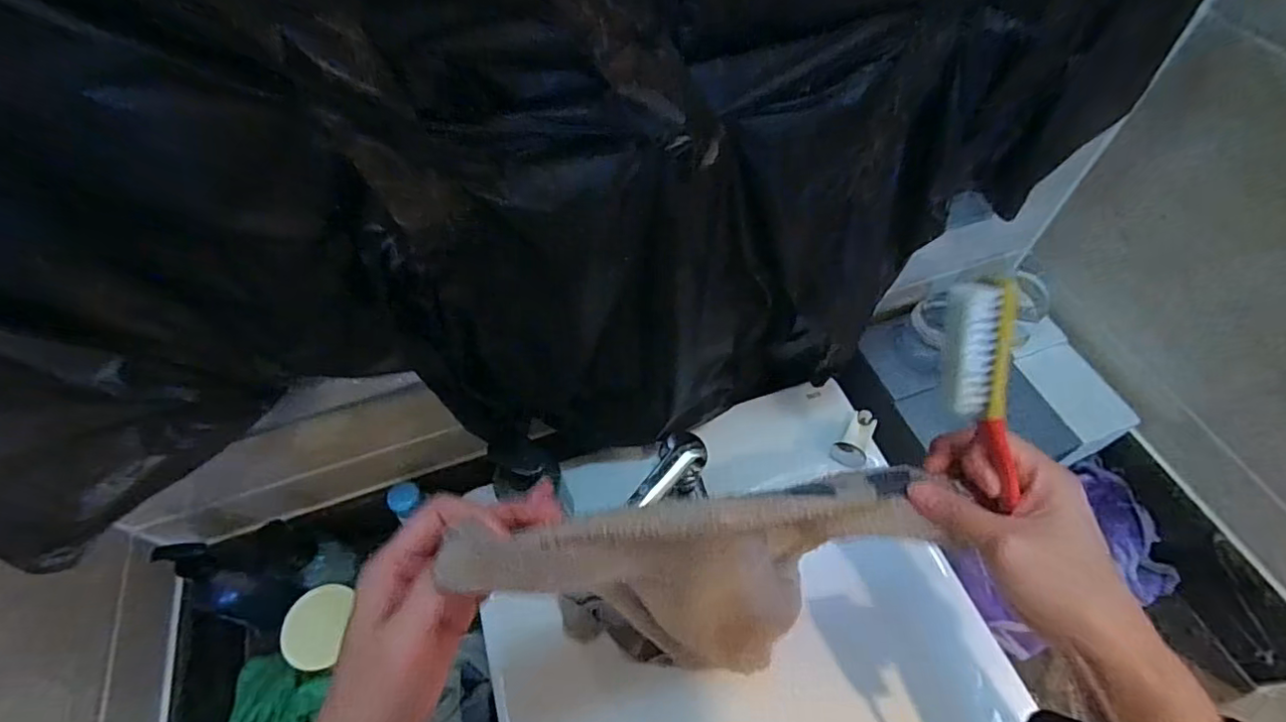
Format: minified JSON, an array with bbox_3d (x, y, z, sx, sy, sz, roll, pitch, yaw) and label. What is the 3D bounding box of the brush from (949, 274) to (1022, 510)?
[{"bbox_3d":[0.181,0.021,0.304,0.029,0.125,0.020,-19,16,-10],"label":"brush"}]

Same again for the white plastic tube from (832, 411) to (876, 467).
[{"bbox_3d":[0.244,0.086,0.651,0.035,0.028,0.070,29,63,19],"label":"white plastic tube"}]

